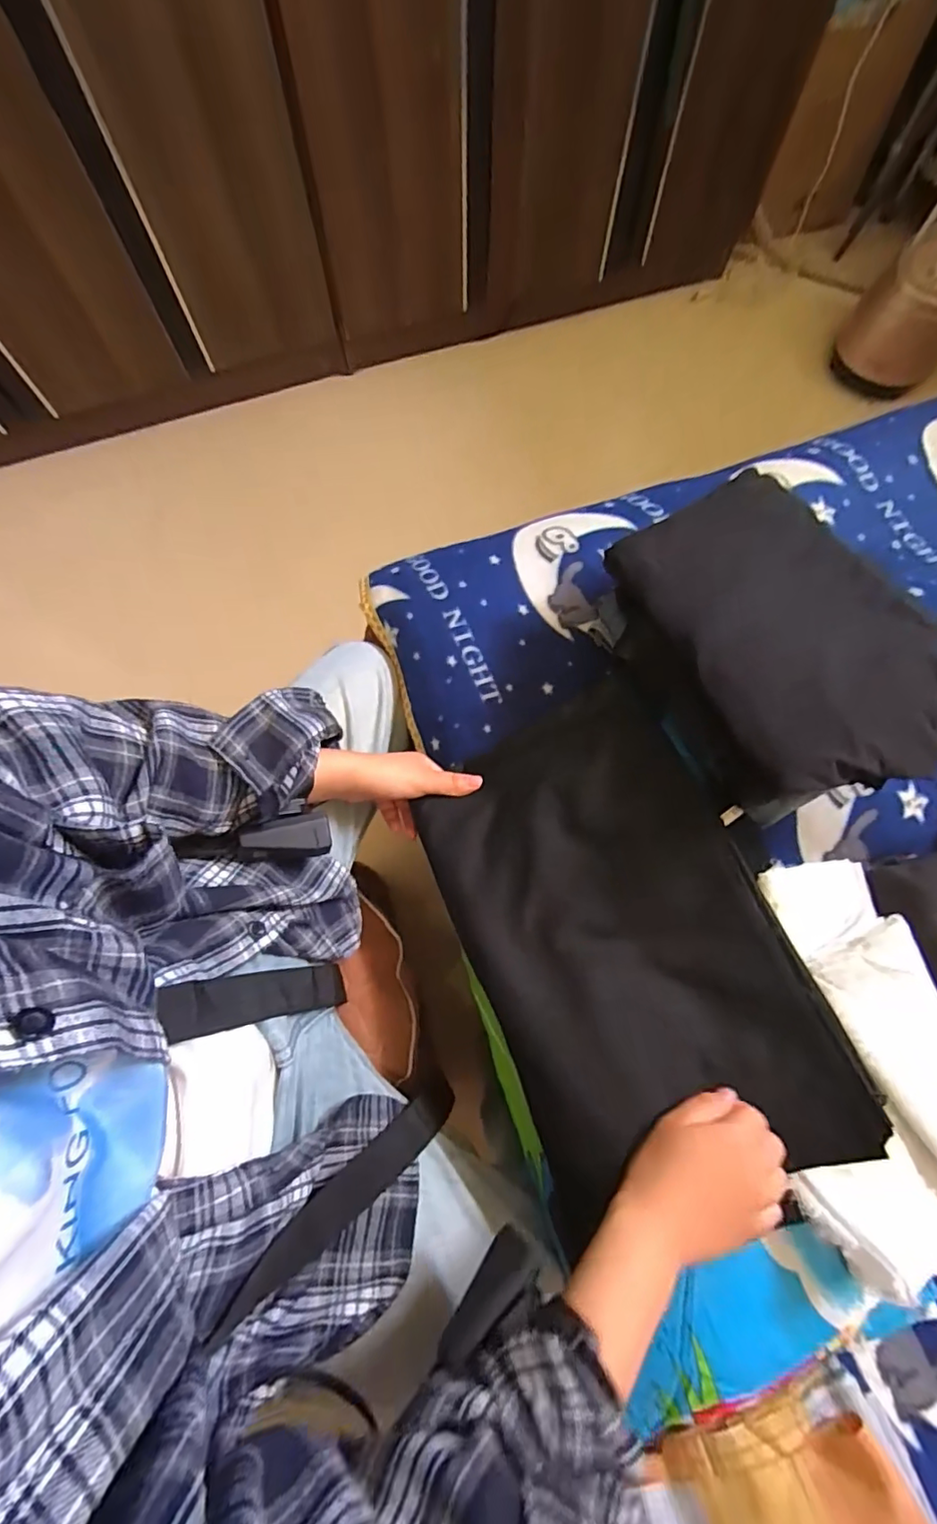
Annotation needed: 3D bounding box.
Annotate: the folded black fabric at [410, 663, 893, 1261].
[{"bbox_3d":[0.118,0.134,0.438,0.236,0.070,0.375,-21,77,-5],"label":"folded black fabric"}]

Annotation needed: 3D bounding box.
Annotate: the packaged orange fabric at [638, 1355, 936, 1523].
[{"bbox_3d":[0.205,0.487,0.346,0.179,0.050,0.100,-16,77,-3],"label":"packaged orange fabric"}]

